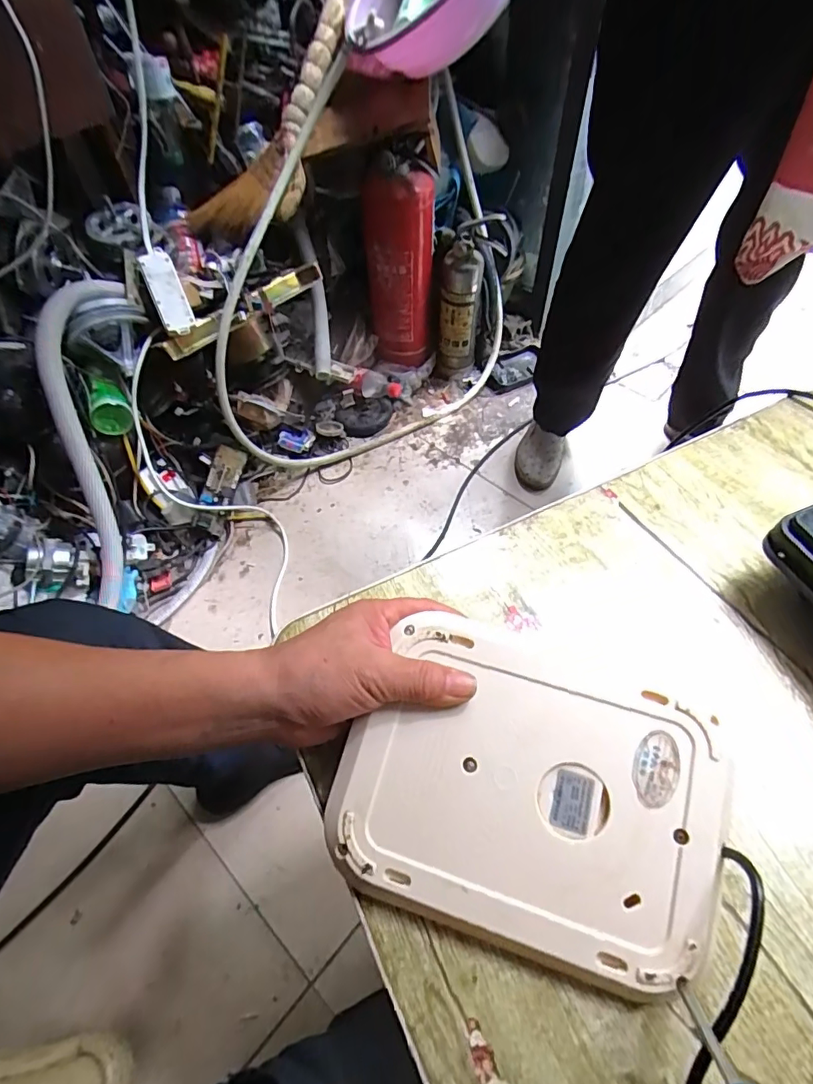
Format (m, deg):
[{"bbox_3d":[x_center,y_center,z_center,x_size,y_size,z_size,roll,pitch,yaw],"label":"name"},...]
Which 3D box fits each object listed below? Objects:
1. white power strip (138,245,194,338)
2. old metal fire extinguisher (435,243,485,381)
[{"bbox_3d":[-0.408,-0.427,0.878,0.053,0.033,0.137,-20,99,-11],"label":"white power strip"},{"bbox_3d":[0.119,-0.522,1.196,0.094,0.295,0.070,5,57,6],"label":"old metal fire extinguisher"}]

